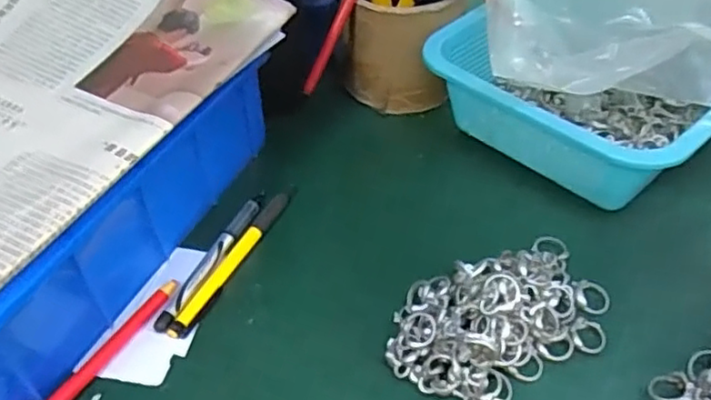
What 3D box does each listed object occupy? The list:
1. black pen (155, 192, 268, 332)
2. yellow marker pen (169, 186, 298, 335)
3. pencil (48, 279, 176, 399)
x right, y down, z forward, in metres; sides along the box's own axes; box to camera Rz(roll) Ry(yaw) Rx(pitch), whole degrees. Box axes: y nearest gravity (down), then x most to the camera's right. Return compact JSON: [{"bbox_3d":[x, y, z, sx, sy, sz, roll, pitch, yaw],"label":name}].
[{"bbox_3d":[-0.089,0.035,0.417,0.012,0.010,0.123,14,46,19],"label":"black pen"},{"bbox_3d":[-0.075,0.035,0.417,0.012,0.008,0.135,16,47,20],"label":"yellow marker pen"},{"bbox_3d":[-0.156,0.104,0.350,0.012,0.008,0.165,21,49,24],"label":"pencil"}]

